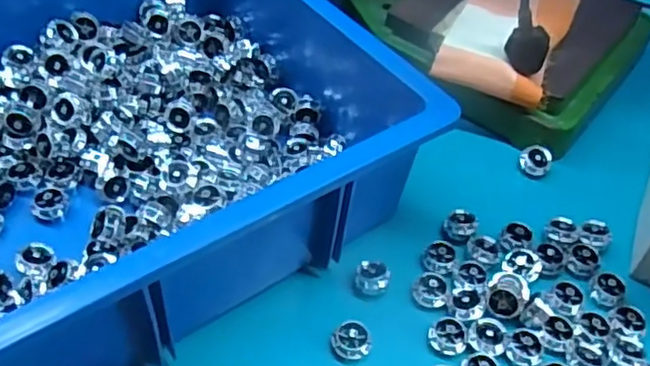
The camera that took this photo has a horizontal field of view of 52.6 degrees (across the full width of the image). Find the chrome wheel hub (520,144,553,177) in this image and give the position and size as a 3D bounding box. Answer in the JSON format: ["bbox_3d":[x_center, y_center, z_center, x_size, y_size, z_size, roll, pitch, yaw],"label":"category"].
[{"bbox_3d":[0.173,-0.020,0.537,0.024,0.010,0.026,2,49,-2],"label":"chrome wheel hub"}]

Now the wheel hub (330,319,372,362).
[{"bbox_3d":[0.017,0.101,0.416,0.023,0.012,0.022,2,49,-2],"label":"wheel hub"}]

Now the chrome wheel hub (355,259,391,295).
[{"bbox_3d":[0.032,0.065,0.446,0.023,0.014,0.022,2,49,-2],"label":"chrome wheel hub"}]

